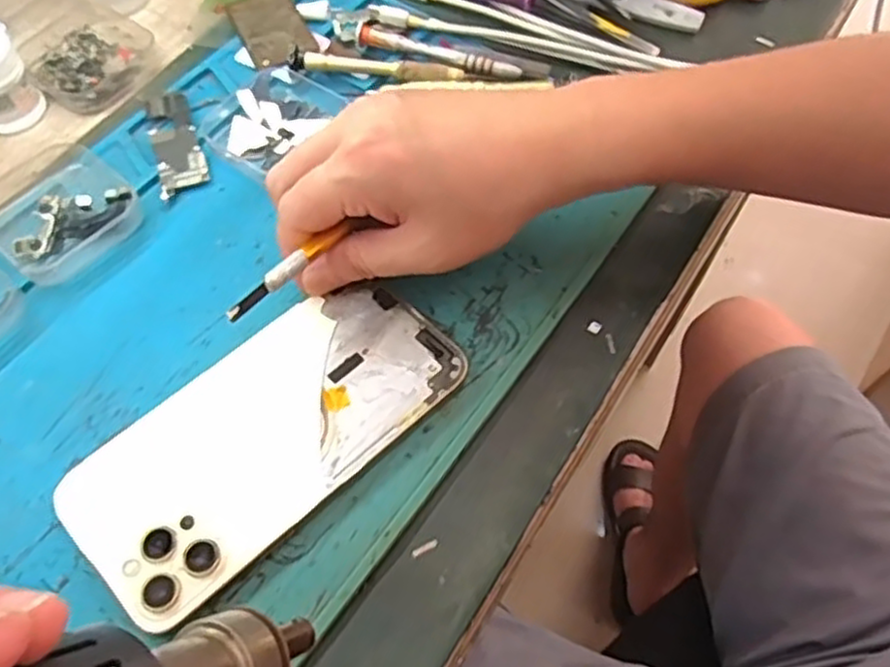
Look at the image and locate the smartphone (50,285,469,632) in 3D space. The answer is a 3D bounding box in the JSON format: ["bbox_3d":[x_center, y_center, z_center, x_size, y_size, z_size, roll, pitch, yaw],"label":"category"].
[{"bbox_3d":[-0.071,0.039,0.296,0.158,0.007,0.077,-37,68,-19],"label":"smartphone"}]

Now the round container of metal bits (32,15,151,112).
[{"bbox_3d":[-0.195,-0.155,0.409,0.046,0.020,0.066,24,64,12],"label":"round container of metal bits"}]

